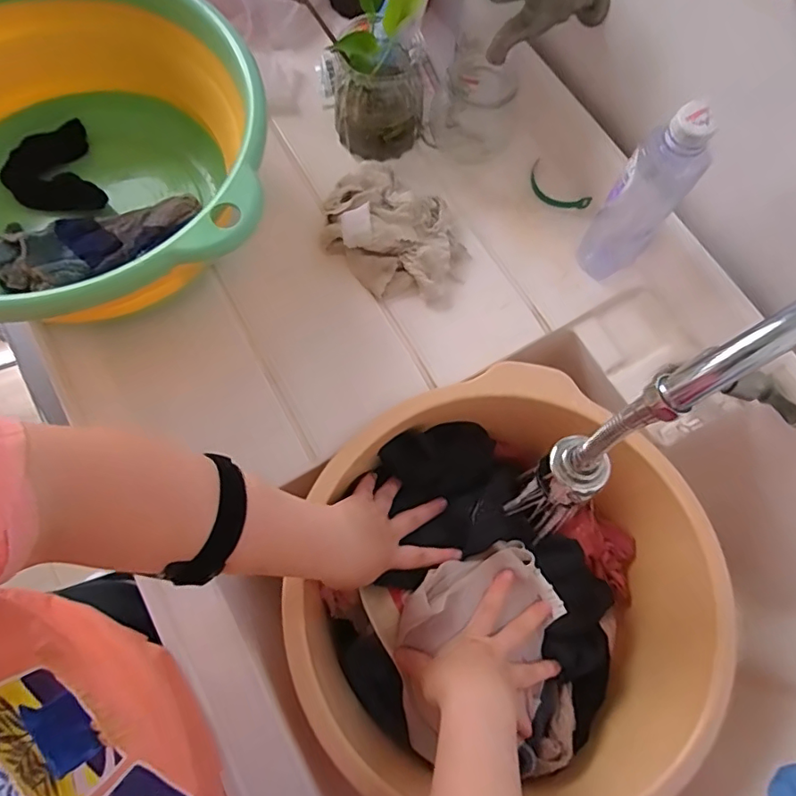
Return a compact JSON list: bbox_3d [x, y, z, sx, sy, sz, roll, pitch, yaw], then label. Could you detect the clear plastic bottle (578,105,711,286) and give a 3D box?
[{"bbox_3d":[0.218,-0.176,0.479,0.049,0.181,0.057,-42,78,-12],"label":"clear plastic bottle"}]

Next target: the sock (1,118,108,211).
[{"bbox_3d":[-0.359,-0.232,0.551,0.085,0.026,0.108,-24,75,-8],"label":"sock"}]

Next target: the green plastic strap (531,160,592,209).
[{"bbox_3d":[0.175,-0.230,0.585,0.076,0.013,0.032,39,76,10],"label":"green plastic strap"}]

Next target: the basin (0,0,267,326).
[{"bbox_3d":[-0.289,-0.206,0.481,0.326,0.150,0.351,-18,74,-6],"label":"basin"}]

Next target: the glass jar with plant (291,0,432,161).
[{"bbox_3d":[-0.031,-0.341,0.519,0.123,0.176,0.091,25,74,6],"label":"glass jar with plant"}]

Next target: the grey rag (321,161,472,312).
[{"bbox_3d":[-0.003,-0.170,0.542,0.162,0.046,0.126,31,75,8],"label":"grey rag"}]

